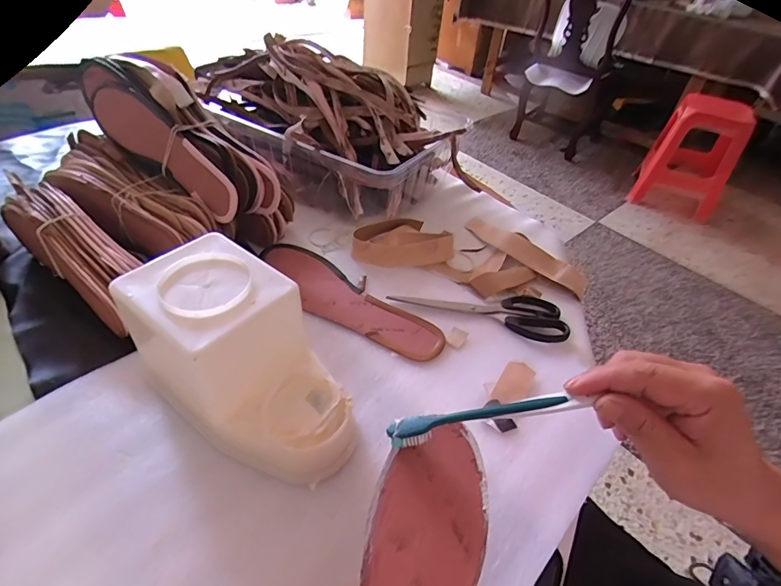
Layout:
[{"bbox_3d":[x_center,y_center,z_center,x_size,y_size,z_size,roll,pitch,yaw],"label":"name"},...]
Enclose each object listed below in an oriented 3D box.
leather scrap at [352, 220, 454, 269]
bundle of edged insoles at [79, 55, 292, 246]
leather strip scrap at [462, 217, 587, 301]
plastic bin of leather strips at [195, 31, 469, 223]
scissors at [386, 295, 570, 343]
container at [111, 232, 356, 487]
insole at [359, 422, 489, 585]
[{"bbox_3d":[0.015,-0.067,0.547,0.133,0.030,0.077,-12,47,-19],"label":"leather scrap"},{"bbox_3d":[-0.257,-0.183,0.512,0.275,0.108,0.081,40,49,3],"label":"bundle of edged insoles"},{"bbox_3d":[0.175,-0.061,0.565,0.040,0.029,0.193,-28,54,-31],"label":"leather strip scrap"},{"bbox_3d":[-0.119,-0.259,0.649,0.421,0.157,0.239,27,47,19],"label":"plastic bin of leather strips"},{"bbox_3d":[0.101,0.020,0.480,0.197,0.008,0.076,3,44,-5],"label":"scissors"},{"bbox_3d":[-0.115,0.056,0.337,0.106,0.114,0.190,-32,56,-34],"label":"container"},{"bbox_3d":[0.012,0.189,0.235,0.073,0.007,0.238,17,53,-2],"label":"insole"}]

